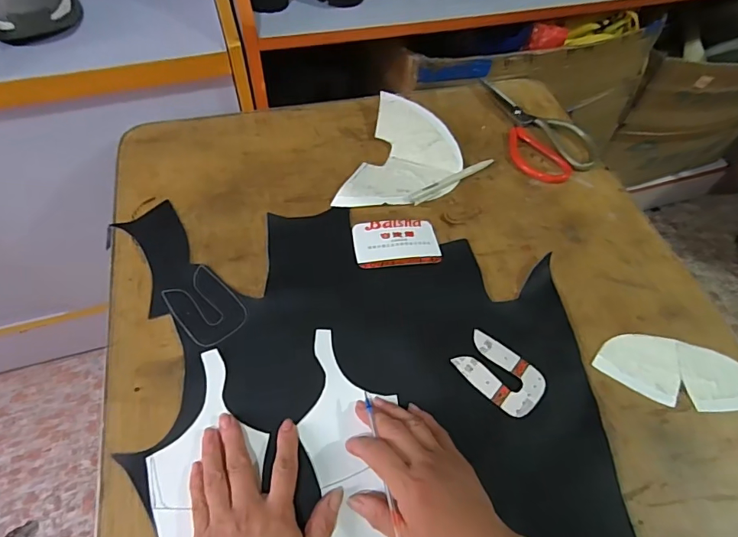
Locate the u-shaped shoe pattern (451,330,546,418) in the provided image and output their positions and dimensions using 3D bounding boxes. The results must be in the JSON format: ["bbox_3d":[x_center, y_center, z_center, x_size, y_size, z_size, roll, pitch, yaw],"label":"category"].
[{"bbox_3d":[0.123,0.098,0.431,0.080,0.004,0.052,37,61,19],"label":"u-shaped shoe pattern"}]

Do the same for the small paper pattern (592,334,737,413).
[{"bbox_3d":[0.302,0.100,0.444,0.155,0.008,0.066,11,57,4],"label":"small paper pattern"}]

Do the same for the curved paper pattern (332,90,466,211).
[{"bbox_3d":[0.049,-0.136,0.566,0.123,0.021,0.181,17,57,8],"label":"curved paper pattern"}]

